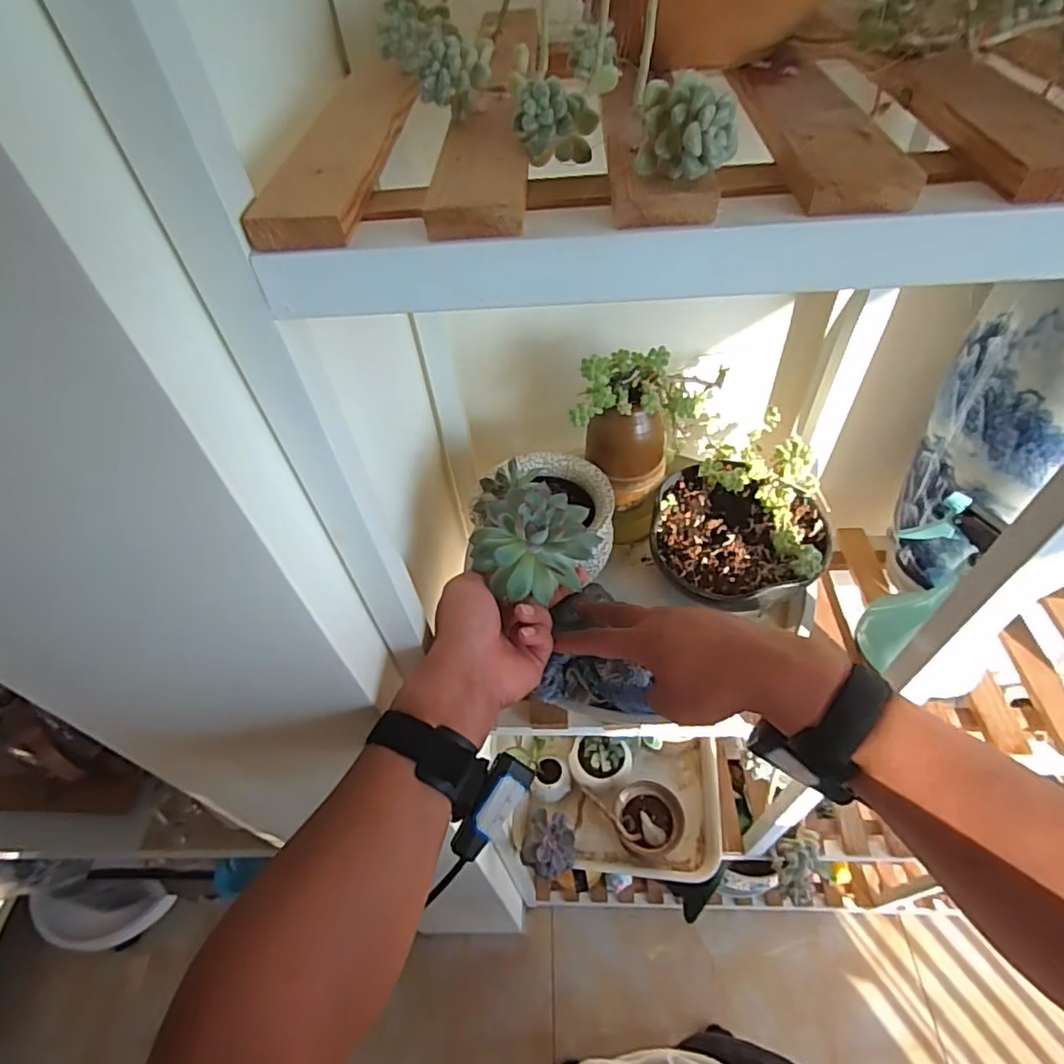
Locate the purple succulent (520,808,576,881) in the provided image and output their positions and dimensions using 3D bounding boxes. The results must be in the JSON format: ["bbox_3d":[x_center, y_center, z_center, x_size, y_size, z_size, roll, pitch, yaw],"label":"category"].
[{"bbox_3d":[0.027,0.459,0.861,0.074,0.043,0.078,-3,50,4],"label":"purple succulent"}]

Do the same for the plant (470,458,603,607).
[{"bbox_3d":[-0.001,-0.008,0.494,0.095,0.058,0.133,-9,50,-1],"label":"plant"}]

